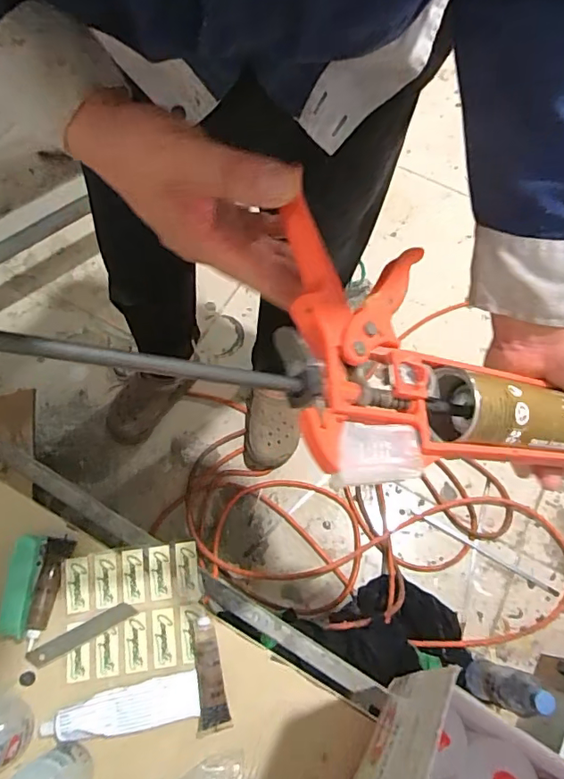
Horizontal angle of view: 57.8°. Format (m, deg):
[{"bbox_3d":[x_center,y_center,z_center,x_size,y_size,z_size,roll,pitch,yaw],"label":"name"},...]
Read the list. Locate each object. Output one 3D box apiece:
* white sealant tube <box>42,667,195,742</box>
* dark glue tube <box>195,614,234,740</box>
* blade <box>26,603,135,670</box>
[{"bbox_3d":[-0.141,0.282,0.447,0.132,0.025,0.038,-11,68,-6],"label":"white sealant tube"},{"bbox_3d":[-0.069,0.260,0.470,0.028,0.011,0.096,-10,68,-5],"label":"dark glue tube"},{"bbox_3d":[-0.189,0.232,0.483,0.099,0.004,0.017,-25,66,-15],"label":"blade"}]

